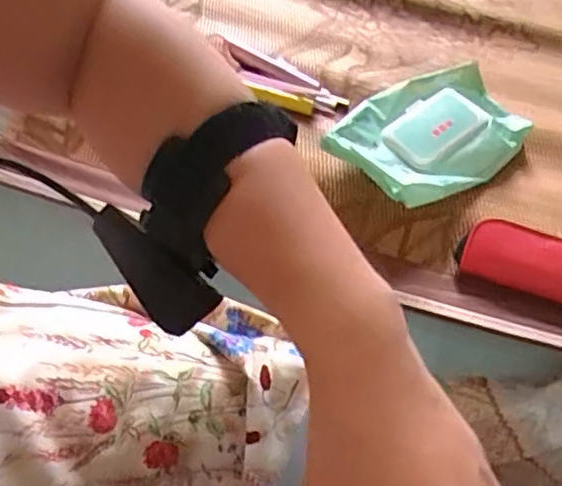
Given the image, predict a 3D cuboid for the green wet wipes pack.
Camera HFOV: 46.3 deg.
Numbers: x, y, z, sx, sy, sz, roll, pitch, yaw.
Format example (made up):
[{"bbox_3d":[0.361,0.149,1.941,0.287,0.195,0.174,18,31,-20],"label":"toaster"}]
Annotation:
[{"bbox_3d":[0.145,-0.103,0.649,0.186,0.045,0.130,-29,61,-23],"label":"green wet wipes pack"}]

